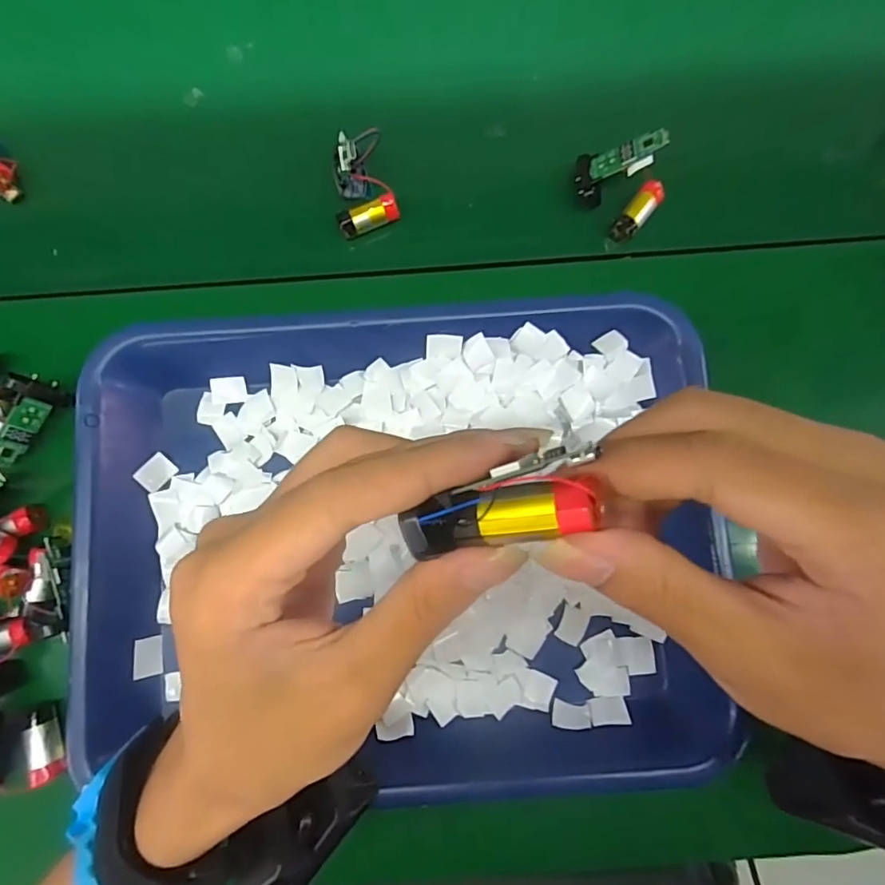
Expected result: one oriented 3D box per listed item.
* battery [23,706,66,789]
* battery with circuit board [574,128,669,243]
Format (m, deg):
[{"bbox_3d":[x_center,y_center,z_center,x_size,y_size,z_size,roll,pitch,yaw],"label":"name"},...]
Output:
[{"bbox_3d":[-0.212,0.161,0.283,0.013,0.011,0.037,-13,86,-2],"label":"battery"},{"bbox_3d":[0.109,-0.159,0.316,0.040,0.037,0.054,-43,87,-4],"label":"battery with circuit board"}]

